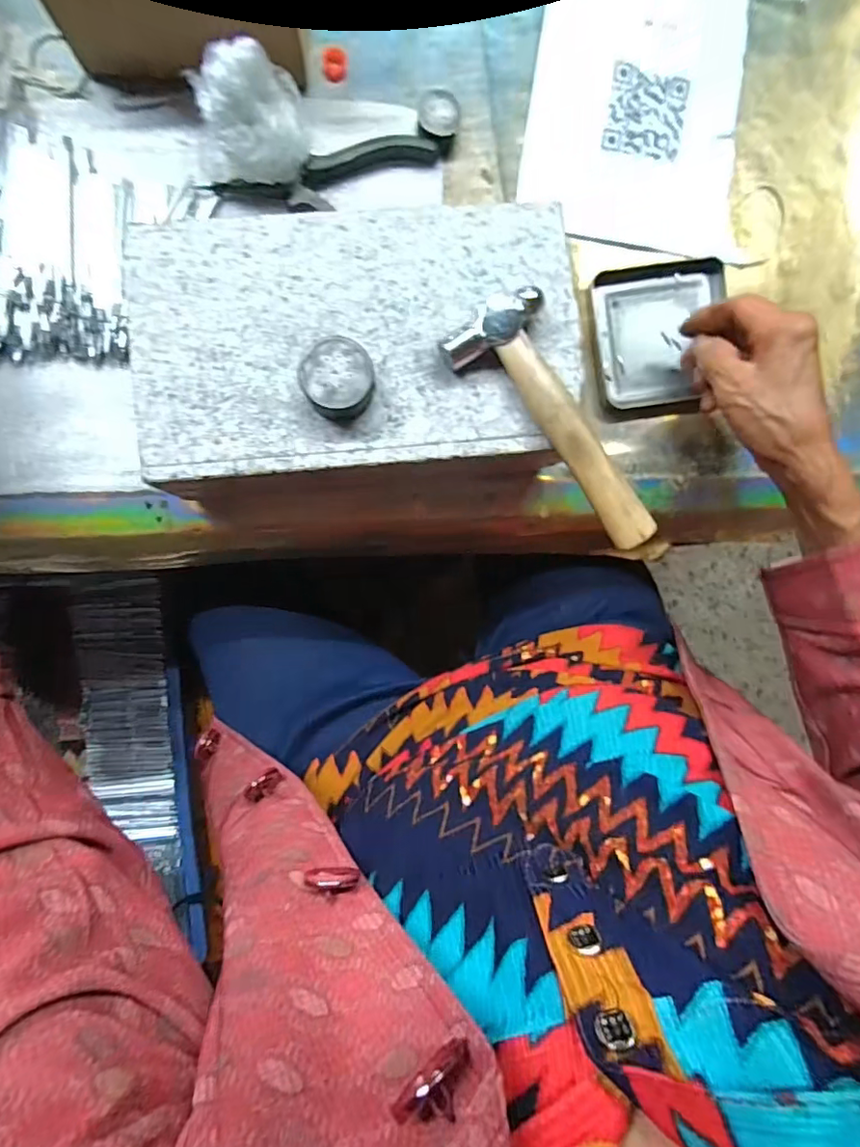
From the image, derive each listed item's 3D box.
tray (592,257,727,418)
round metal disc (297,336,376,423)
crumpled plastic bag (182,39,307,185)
[{"bbox_3d":[0.166,-0.167,0.390,0.093,0.015,0.106,-8,88,-7],"label":"tray"},{"bbox_3d":[-0.049,-0.103,0.291,0.037,0.022,0.038,0,89,-3],"label":"round metal disc"},{"bbox_3d":[-0.112,-0.277,0.334,0.072,0.052,0.053,-14,91,-4],"label":"crumpled plastic bag"}]

